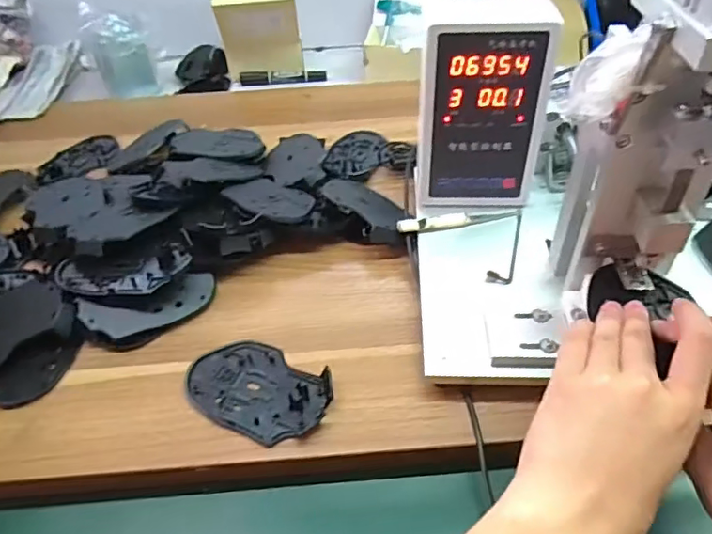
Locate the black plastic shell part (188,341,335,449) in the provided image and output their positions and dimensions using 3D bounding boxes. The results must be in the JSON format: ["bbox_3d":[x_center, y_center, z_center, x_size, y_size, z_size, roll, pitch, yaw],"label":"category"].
[{"bbox_3d":[-0.077,0.091,0.418,0.112,0.014,0.072,20,48,23],"label":"black plastic shell part"}]

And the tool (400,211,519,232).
[{"bbox_3d":[0.099,-0.045,0.518,0.119,0.009,0.014,-8,44,-5],"label":"tool"}]

